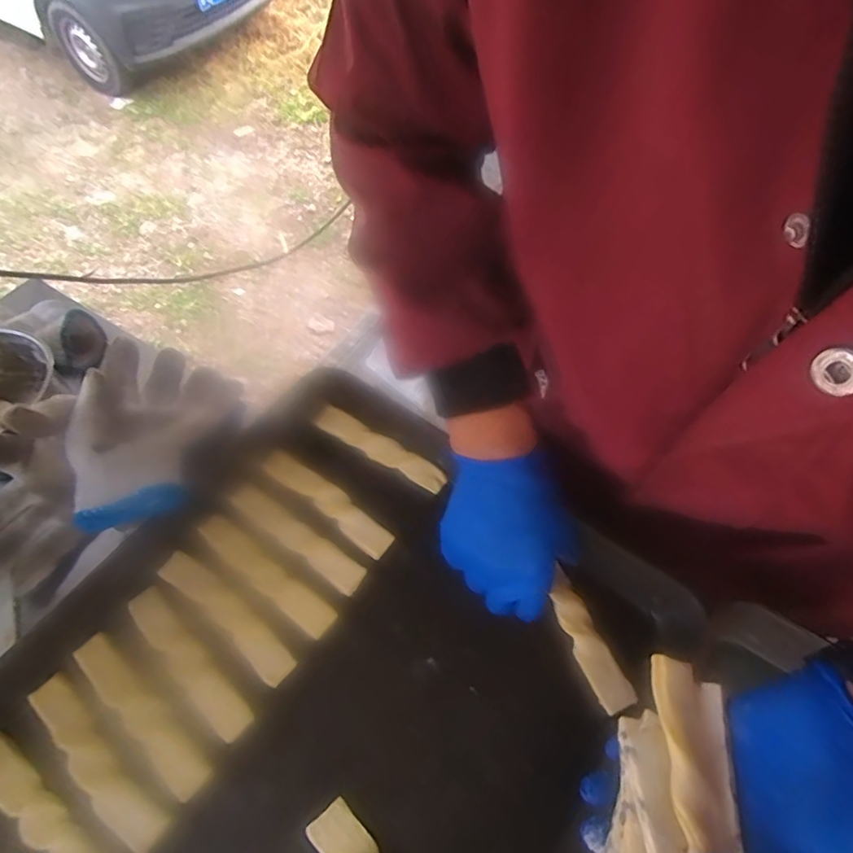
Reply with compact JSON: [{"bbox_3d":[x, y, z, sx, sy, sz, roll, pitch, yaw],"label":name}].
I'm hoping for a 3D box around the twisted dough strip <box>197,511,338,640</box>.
[{"bbox_3d":[-0.138,0.125,0.467,0.143,0.014,0.025,33,64,19],"label":"twisted dough strip"}]

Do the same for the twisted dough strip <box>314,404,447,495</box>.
[{"bbox_3d":[-0.044,0.022,0.532,0.142,0.015,0.027,28,63,16],"label":"twisted dough strip"}]

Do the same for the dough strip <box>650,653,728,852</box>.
[{"bbox_3d":[0.134,0.187,0.273,0.026,0.010,0.136,3,55,2],"label":"dough strip"}]

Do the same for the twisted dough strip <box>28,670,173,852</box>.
[{"bbox_3d":[-0.237,0.238,0.392,0.140,0.012,0.029,38,66,21],"label":"twisted dough strip"}]

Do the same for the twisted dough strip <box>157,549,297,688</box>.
[{"bbox_3d":[-0.163,0.153,0.452,0.141,0.010,0.029,35,65,19],"label":"twisted dough strip"}]

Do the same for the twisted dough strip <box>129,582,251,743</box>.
[{"bbox_3d":[-0.187,0.183,0.431,0.139,0.008,0.026,40,67,22],"label":"twisted dough strip"}]

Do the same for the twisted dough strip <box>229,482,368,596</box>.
[{"bbox_3d":[-0.113,0.096,0.483,0.137,0.015,0.026,31,64,18],"label":"twisted dough strip"}]

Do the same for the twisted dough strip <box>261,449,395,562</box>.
[{"bbox_3d":[-0.089,0.066,0.498,0.137,0.016,0.029,33,64,19],"label":"twisted dough strip"}]

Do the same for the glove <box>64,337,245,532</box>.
[{"bbox_3d":[-0.248,0.005,0.499,0.126,0.068,0.199,-4,59,-2],"label":"glove"}]

